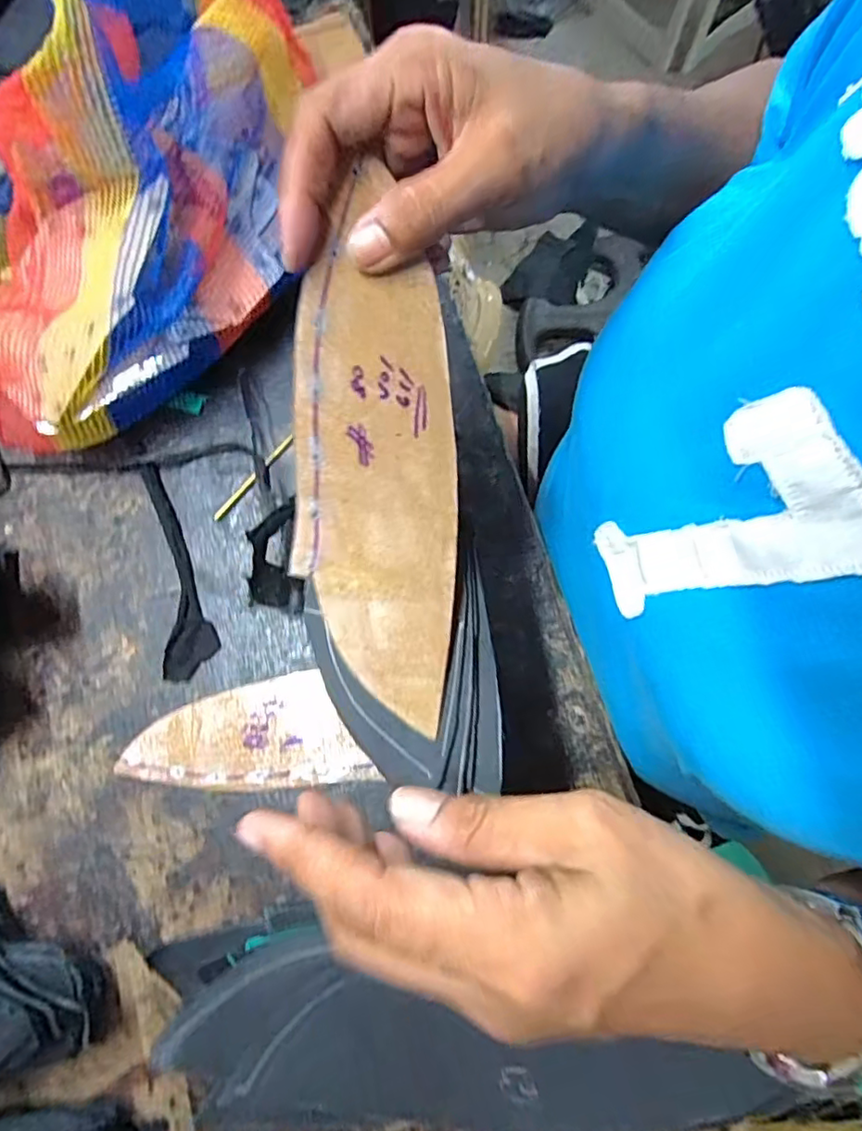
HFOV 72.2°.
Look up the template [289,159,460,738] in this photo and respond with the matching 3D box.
[{"bbox_3d":[-0.020,-0.040,0.232,0.065,0.015,0.193,3,96,-6],"label":"template"}]

